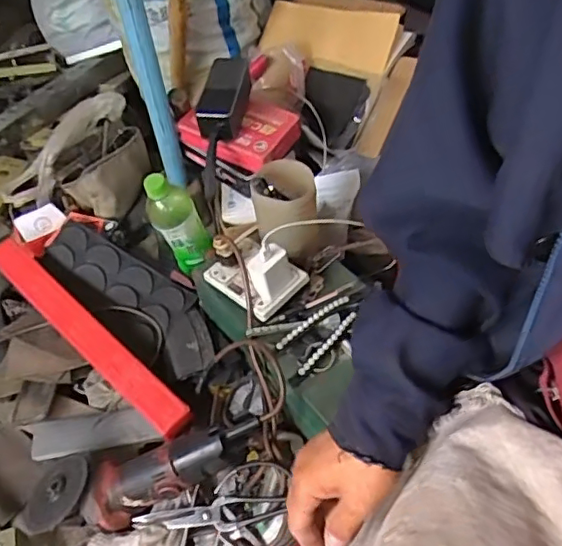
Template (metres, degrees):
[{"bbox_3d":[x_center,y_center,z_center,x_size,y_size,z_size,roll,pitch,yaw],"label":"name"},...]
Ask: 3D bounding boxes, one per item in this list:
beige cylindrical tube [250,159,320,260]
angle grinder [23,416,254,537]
[{"bbox_3d":[0.005,-0.085,0.755,0.083,0.088,0.090,-2,49,2],"label":"beige cylindrical tube"},{"bbox_3d":[-0.161,0.244,0.699,0.300,0.076,0.092,-21,48,13],"label":"angle grinder"}]

